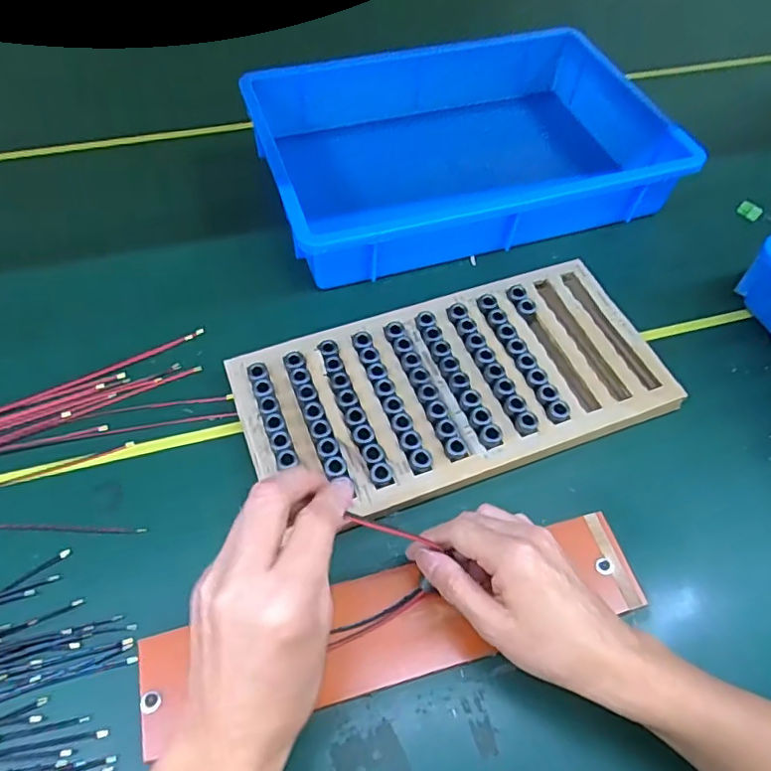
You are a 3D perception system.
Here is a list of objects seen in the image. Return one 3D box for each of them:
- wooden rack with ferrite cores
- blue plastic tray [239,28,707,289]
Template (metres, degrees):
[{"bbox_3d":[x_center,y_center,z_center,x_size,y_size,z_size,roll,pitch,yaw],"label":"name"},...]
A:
[{"bbox_3d":[0.060,-0.002,0.493,0.356,0.030,0.175,-17,60,-13],"label":"wooden rack with ferrite cores"},{"bbox_3d":[0.076,-0.278,0.651,0.424,0.081,0.299,-13,59,-11],"label":"blue plastic tray"}]

